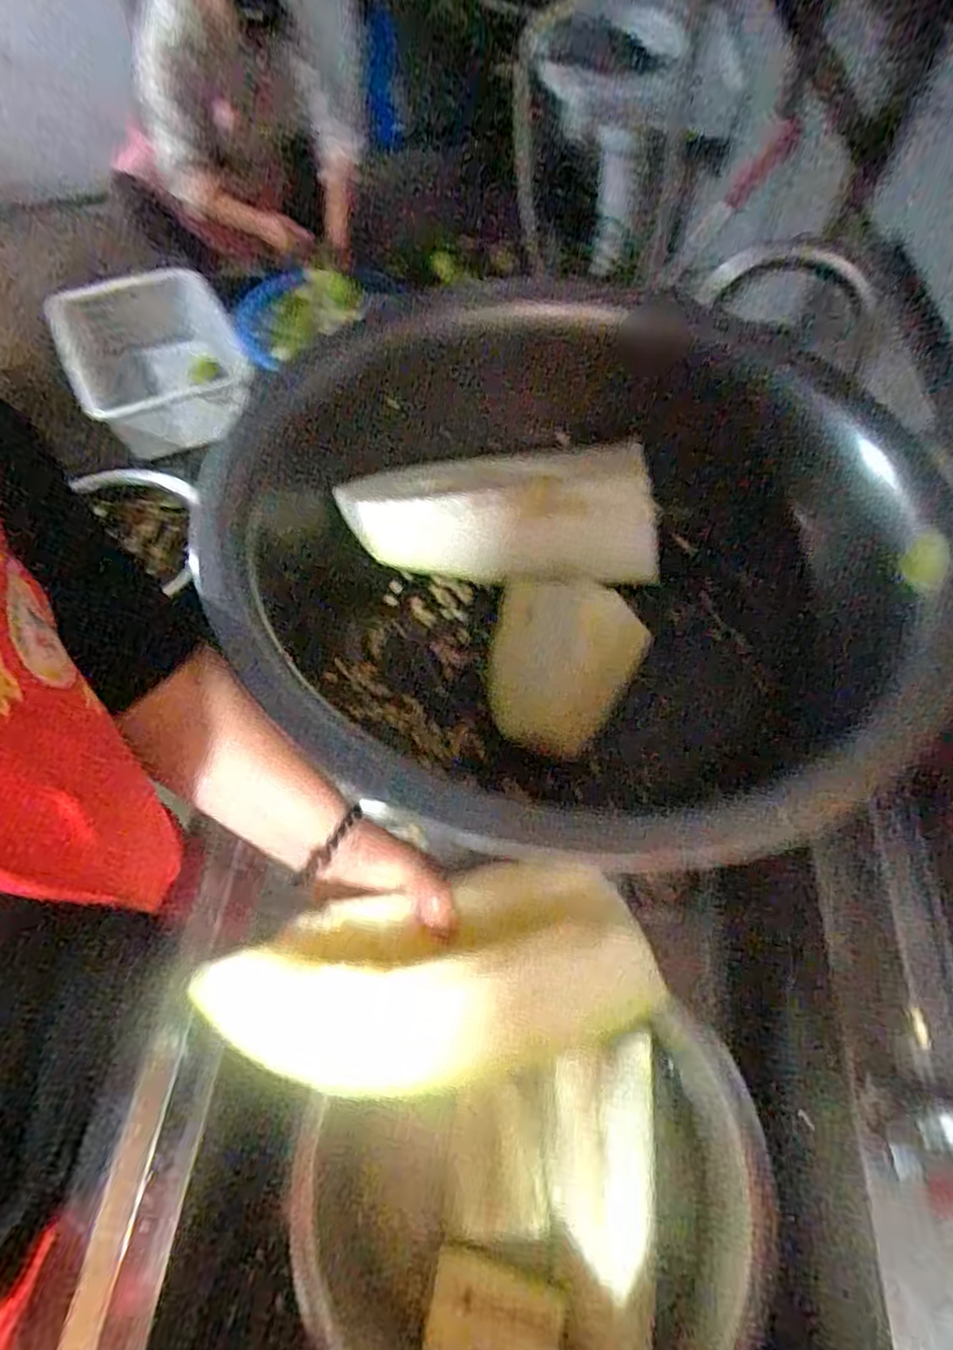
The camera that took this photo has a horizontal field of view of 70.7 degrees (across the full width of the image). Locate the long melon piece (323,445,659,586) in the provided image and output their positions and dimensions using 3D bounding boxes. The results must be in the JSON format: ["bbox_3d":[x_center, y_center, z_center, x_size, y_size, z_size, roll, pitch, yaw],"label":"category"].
[{"bbox_3d":[0.021,-0.138,0.589,0.262,0.086,0.121,1,58,0],"label":"long melon piece"}]

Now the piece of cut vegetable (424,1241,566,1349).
[{"bbox_3d":[0.013,0.495,0.506,0.099,0.018,0.080,12,59,7],"label":"piece of cut vegetable"}]

